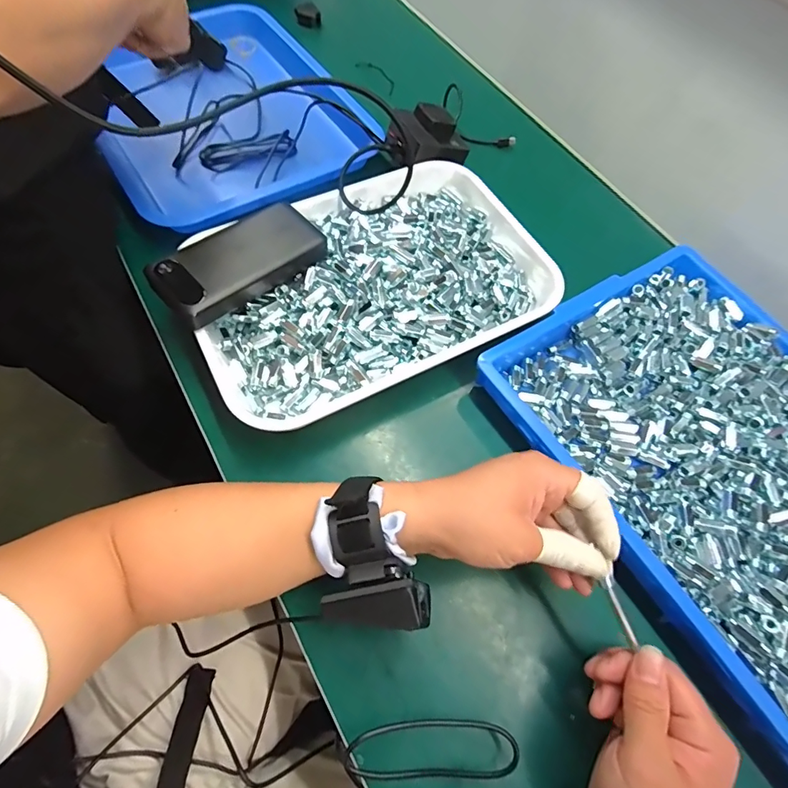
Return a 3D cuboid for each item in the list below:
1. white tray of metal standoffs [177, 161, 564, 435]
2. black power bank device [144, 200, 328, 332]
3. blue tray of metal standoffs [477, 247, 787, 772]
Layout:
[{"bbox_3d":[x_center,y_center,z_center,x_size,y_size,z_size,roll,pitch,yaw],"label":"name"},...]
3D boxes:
[{"bbox_3d":[-0.019,-0.114,0.464,0.351,0.050,0.239,-22,68,-13],"label":"white tray of metal standoffs"},{"bbox_3d":[-0.141,-0.124,0.421,0.152,0.033,0.069,-41,73,-20],"label":"black power bank device"},{"bbox_3d":[0.304,0.071,0.386,0.284,0.037,0.417,-30,69,-16],"label":"blue tray of metal standoffs"}]

